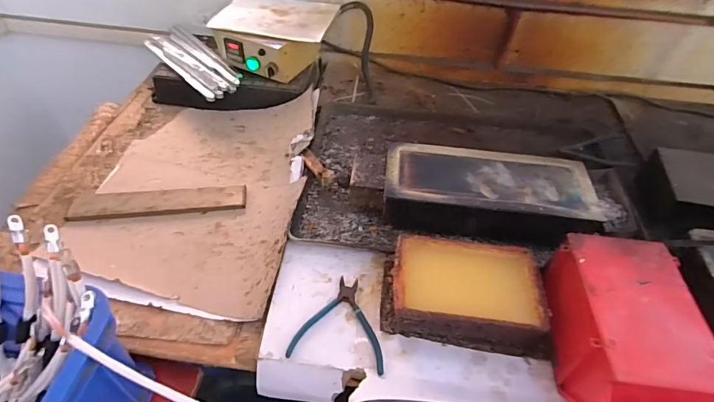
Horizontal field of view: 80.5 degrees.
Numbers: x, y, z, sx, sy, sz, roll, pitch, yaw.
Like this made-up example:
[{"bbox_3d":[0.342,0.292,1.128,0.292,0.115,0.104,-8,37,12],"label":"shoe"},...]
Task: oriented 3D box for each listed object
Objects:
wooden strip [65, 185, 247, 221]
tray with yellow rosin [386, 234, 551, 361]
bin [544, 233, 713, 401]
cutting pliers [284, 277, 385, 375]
[{"bbox_3d":[-0.351,-0.001,0.758,0.294,0.008,0.062,-4,47,-9],"label":"wooden strip"},{"bbox_3d":[0.152,0.128,0.597,0.222,0.067,0.141,8,46,3],"label":"tray with yellow rosin"},{"bbox_3d":[0.336,0.167,0.530,0.151,0.102,0.235,5,46,1],"label":"bin"},{"bbox_3d":[-0.017,0.165,0.591,0.126,0.007,0.134,11,46,6],"label":"cutting pliers"}]

